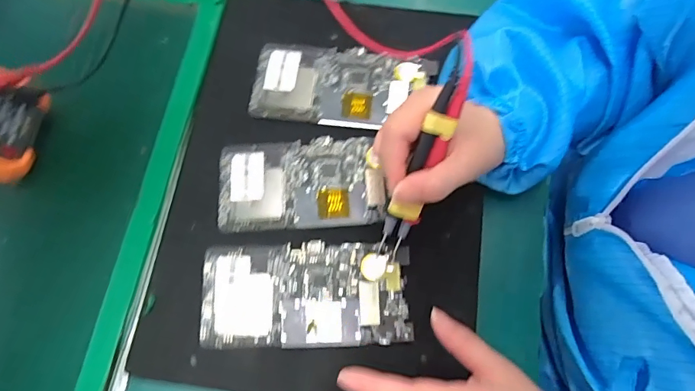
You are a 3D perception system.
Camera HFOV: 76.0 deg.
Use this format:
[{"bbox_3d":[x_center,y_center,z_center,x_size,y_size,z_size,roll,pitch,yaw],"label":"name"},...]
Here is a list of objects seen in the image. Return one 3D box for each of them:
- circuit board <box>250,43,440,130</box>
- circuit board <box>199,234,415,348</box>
[{"bbox_3d":[-0.006,-0.096,0.384,0.150,0.010,0.073,7,72,3],"label":"circuit board"},{"bbox_3d":[-0.033,0.073,0.335,0.153,0.008,0.076,-3,72,-1],"label":"circuit board"}]

